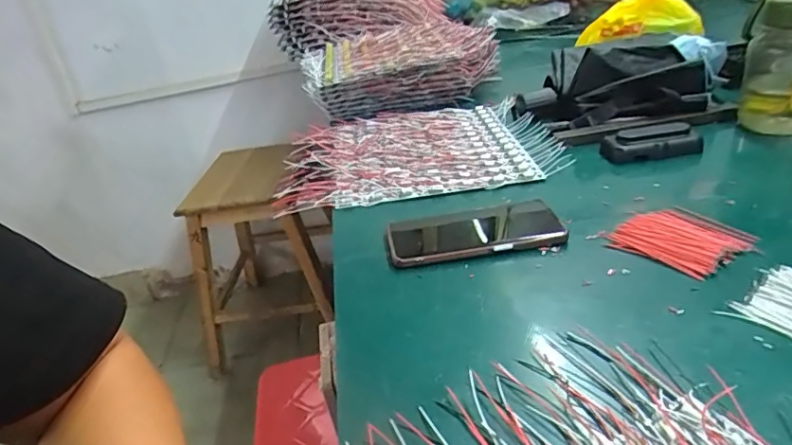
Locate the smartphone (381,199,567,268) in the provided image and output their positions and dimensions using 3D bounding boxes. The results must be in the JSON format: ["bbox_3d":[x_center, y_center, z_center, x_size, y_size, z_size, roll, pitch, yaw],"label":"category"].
[{"bbox_3d":[0.073,0.011,0.510,0.163,0.014,0.076,-9,30,-2],"label":"smartphone"}]

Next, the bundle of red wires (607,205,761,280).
[{"bbox_3d":[0.246,0.012,0.458,0.080,0.016,0.097,-29,37,-33],"label":"bundle of red wires"}]

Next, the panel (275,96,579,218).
[{"bbox_3d":[0.021,-0.103,0.723,0.351,0.024,0.284,-6,30,2],"label":"panel"}]

